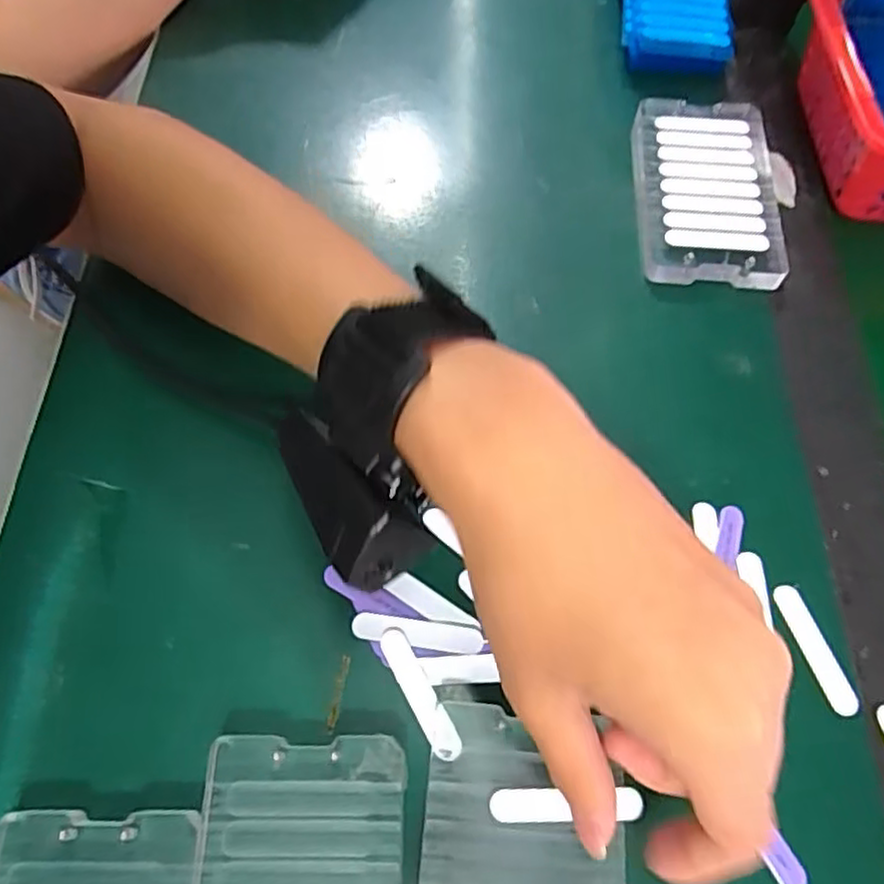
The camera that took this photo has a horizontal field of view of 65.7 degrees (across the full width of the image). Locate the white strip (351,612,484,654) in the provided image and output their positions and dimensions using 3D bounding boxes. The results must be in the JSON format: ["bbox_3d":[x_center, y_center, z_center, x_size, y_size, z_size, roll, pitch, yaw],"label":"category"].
[{"bbox_3d":[-0.010,0.075,0.269,0.051,0.004,0.010,8,64,1],"label":"white strip"}]

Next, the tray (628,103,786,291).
[{"bbox_3d":[0.140,-0.134,0.364,0.070,0.015,0.116,6,64,0],"label":"tray"}]

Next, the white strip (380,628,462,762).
[{"bbox_3d":[-0.009,0.094,0.257,0.011,0.010,0.051,-26,68,-14],"label":"white strip"}]

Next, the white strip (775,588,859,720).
[{"bbox_3d":[0.148,0.081,0.271,0.012,0.004,0.051,-17,66,-10],"label":"white strip"}]

